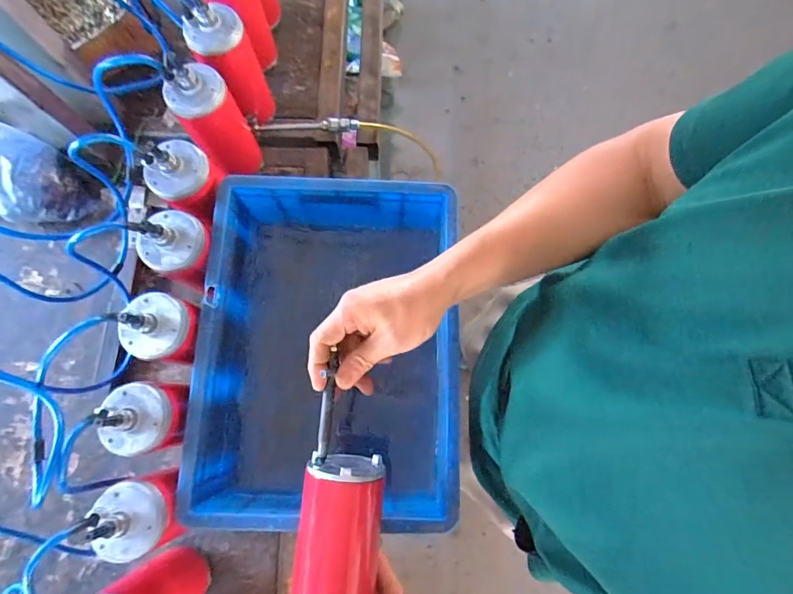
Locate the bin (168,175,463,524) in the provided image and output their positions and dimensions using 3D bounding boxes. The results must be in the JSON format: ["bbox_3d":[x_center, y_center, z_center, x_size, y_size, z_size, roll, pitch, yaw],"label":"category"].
[{"bbox_3d":[-0.080,0.067,0.571,0.294,0.173,0.396,2,77,-1],"label":"bin"}]

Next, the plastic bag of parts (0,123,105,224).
[{"bbox_3d":[-0.553,-0.179,0.611,0.147,0.156,0.130,27,78,5],"label":"plastic bag of parts"}]

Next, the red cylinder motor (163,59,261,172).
[{"bbox_3d":[-0.248,-0.235,0.606,0.075,0.183,0.077,0,77,-1],"label":"red cylinder motor"}]

